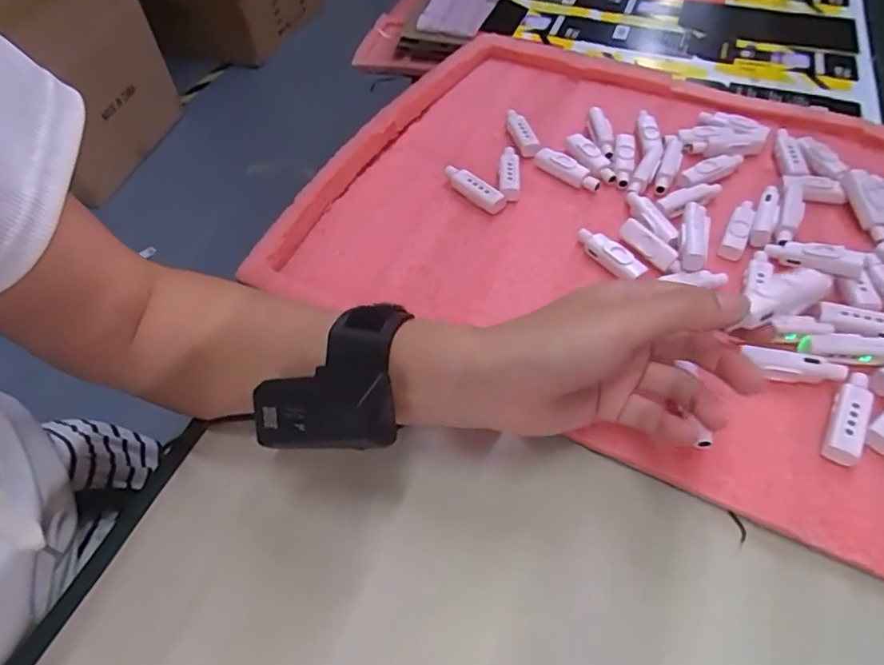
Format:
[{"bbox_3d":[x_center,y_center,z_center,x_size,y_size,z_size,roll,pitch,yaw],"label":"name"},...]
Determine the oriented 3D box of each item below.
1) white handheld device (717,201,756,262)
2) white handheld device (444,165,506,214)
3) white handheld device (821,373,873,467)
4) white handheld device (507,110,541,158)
[{"bbox_3d":[0.208,-0.073,0.397,0.015,0.010,0.055,23,58,20],"label":"white handheld device"},{"bbox_3d":[0.024,-0.109,0.431,0.013,0.015,0.054,-39,59,-23],"label":"white handheld device"},{"bbox_3d":[0.218,0.044,0.302,0.017,0.008,0.056,26,59,22],"label":"white handheld device"},{"bbox_3d":[0.066,-0.164,0.468,0.013,0.014,0.050,-16,53,-8],"label":"white handheld device"}]

